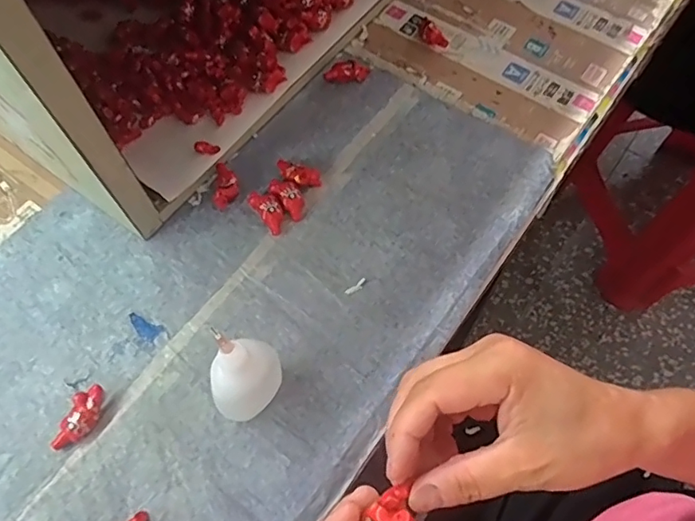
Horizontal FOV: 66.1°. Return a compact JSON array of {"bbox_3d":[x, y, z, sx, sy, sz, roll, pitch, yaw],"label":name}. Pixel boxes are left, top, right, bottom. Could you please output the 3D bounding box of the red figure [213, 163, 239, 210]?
[{"bbox_3d":[-0.092,-0.057,0.408,0.018,0.010,0.035,-3,64,-1],"label":"red figure"}]

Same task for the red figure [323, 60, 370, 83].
[{"bbox_3d":[0.000,-0.162,0.457,0.038,0.015,0.015,-3,64,-1],"label":"red figure"}]

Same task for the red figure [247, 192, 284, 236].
[{"bbox_3d":[-0.059,-0.038,0.397,0.017,0.012,0.041,-34,68,-15],"label":"red figure"}]

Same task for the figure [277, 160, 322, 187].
[{"bbox_3d":[-0.039,-0.066,0.411,0.038,0.014,0.018,21,66,11],"label":"figure"}]

